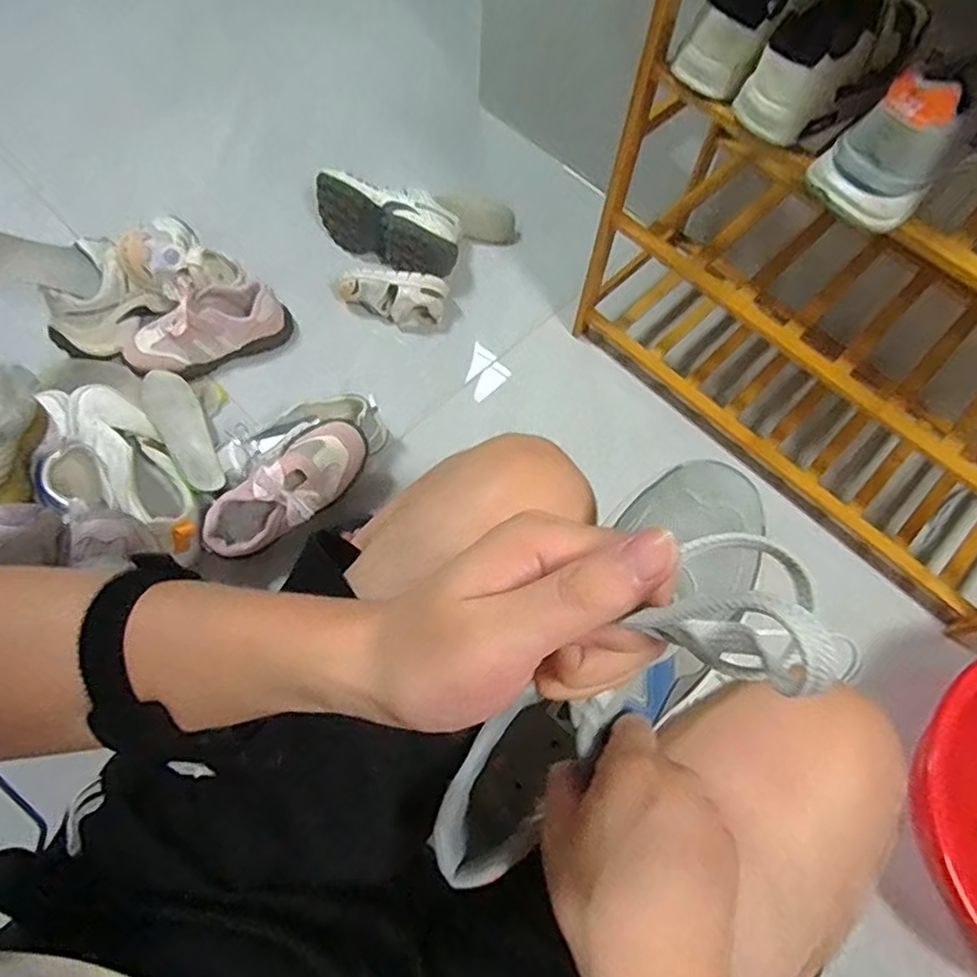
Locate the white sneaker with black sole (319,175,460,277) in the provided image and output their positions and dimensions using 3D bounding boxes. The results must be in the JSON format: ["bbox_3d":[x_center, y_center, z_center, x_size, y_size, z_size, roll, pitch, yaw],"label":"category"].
[{"bbox_3d":[-0.154,-0.433,1.037,0.239,0.106,0.120,33,69,11],"label":"white sneaker with black sole"}]

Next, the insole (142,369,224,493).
[{"bbox_3d":[-0.417,-0.084,0.877,0.065,0.011,0.217,-10,58,-40],"label":"insole"}]

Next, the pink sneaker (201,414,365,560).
[{"bbox_3d":[-0.253,-0.002,0.825,0.095,0.088,0.234,42,71,14],"label":"pink sneaker"}]

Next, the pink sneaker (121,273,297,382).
[{"bbox_3d":[-0.419,-0.238,0.961,0.237,0.115,0.093,-31,71,-15],"label":"pink sneaker"}]

